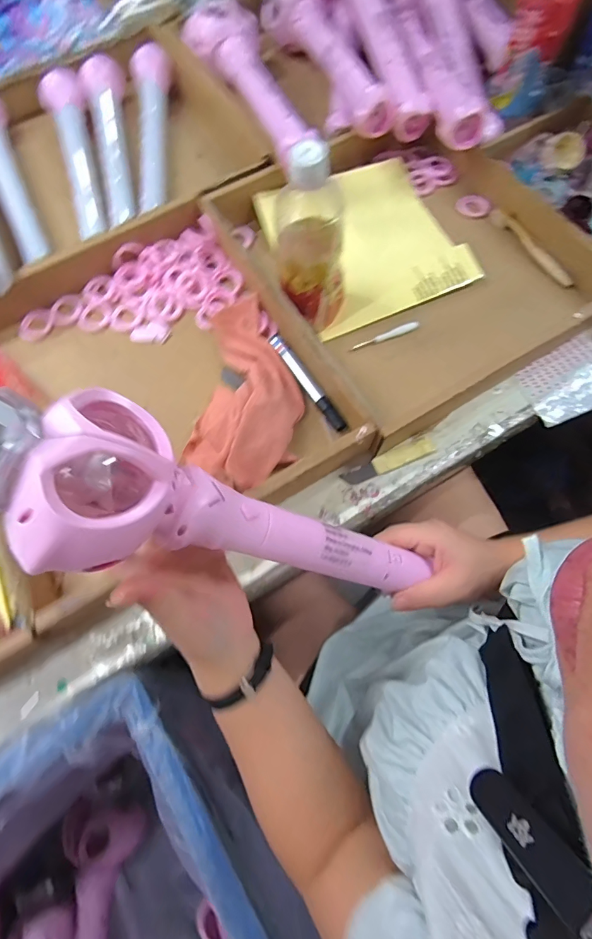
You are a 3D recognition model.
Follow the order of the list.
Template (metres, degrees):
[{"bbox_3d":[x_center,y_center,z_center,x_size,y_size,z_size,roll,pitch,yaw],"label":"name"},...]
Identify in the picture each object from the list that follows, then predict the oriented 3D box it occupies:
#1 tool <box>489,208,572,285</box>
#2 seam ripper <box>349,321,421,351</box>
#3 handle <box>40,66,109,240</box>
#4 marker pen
[{"bbox_3d":[0.293,-0.280,0.536,0.012,0.010,0.142,-30,74,-9],"label":"tool"},{"bbox_3d":[0.102,-0.153,0.492,0.084,0.009,0.011,-20,73,-6],"label":"seam ripper"},{"bbox_3d":[-0.295,-0.430,0.578,0.055,0.039,0.267,-18,72,-6],"label":"handle"},{"bbox_3d":[0.011,-0.098,0.473,0.016,0.011,0.137,-33,74,-10],"label":"marker pen"}]

